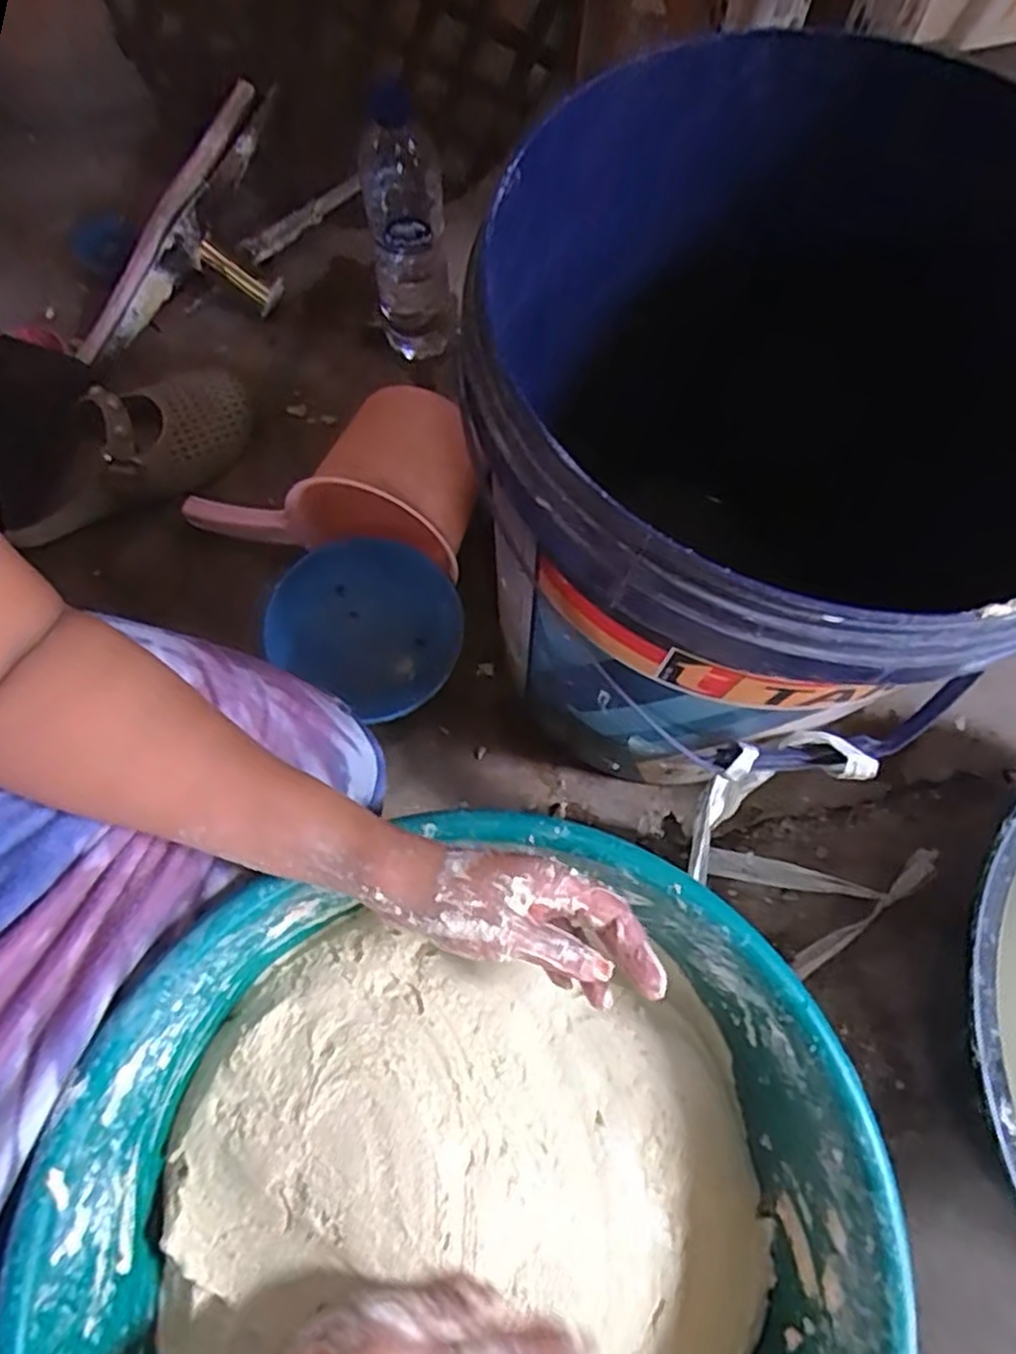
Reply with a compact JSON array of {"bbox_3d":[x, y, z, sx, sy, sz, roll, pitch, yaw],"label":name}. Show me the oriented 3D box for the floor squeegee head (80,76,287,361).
[{"bbox_3d":[-0.279,-0.415,0.721,0.116,0.070,0.305,28,86,7],"label":"floor squeegee head"}]

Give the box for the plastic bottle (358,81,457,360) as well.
[{"bbox_3d":[-0.082,-0.370,0.666,0.071,0.226,0.069,-8,72,-4],"label":"plastic bottle"}]

